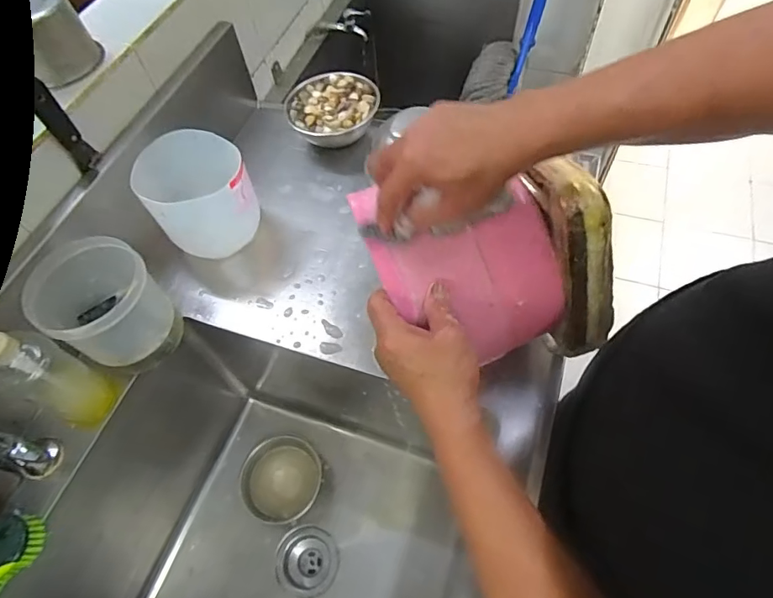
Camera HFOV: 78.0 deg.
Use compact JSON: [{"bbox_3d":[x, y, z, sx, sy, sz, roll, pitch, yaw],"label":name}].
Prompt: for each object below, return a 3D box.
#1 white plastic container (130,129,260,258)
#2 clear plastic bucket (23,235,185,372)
[{"bbox_3d":[-0.288,-0.159,0.760,0.149,0.159,0.123,-23,60,-9],"label":"white plastic container"},{"bbox_3d":[-0.371,0.017,0.660,0.129,0.160,0.132,-2,59,4],"label":"clear plastic bucket"}]

